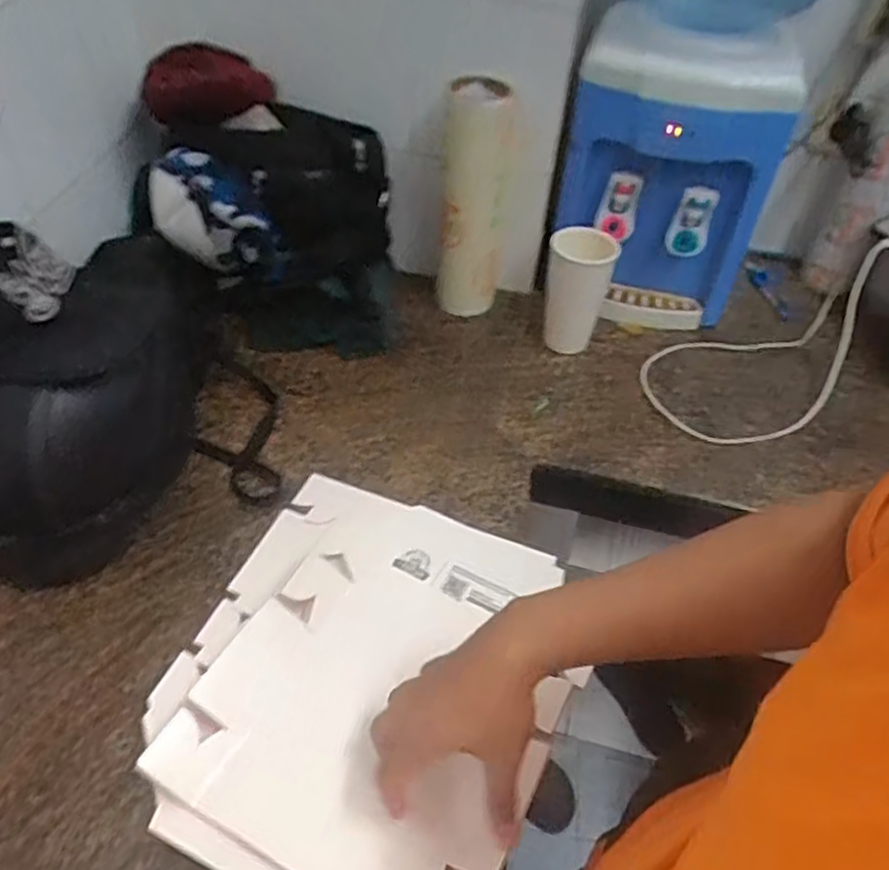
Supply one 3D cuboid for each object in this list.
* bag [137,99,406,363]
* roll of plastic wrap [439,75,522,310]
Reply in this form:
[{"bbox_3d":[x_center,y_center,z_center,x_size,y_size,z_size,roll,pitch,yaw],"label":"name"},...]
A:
[{"bbox_3d":[-0.237,-0.273,0.977,0.329,0.261,0.194,1,45,-4],"label":"bag"},{"bbox_3d":[0.044,-0.312,0.992,0.093,0.338,0.075,9,45,4],"label":"roll of plastic wrap"}]

